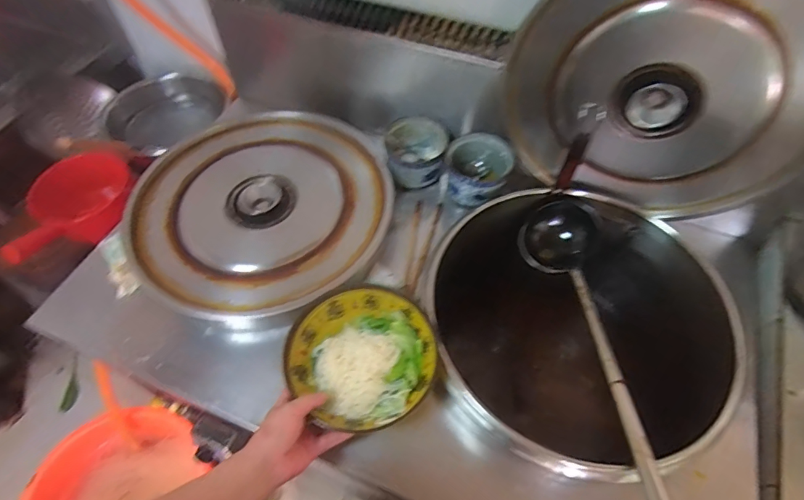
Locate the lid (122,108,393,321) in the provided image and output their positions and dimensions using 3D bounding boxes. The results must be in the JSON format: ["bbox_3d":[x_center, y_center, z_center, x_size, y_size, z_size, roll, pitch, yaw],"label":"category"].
[{"bbox_3d":[-0.245,-0.072,0.844,0.442,0.104,0.442,0,57,0],"label":"lid"}]

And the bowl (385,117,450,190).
[{"bbox_3d":[0.030,-0.190,0.898,0.114,0.089,0.119,0,57,0],"label":"bowl"}]

